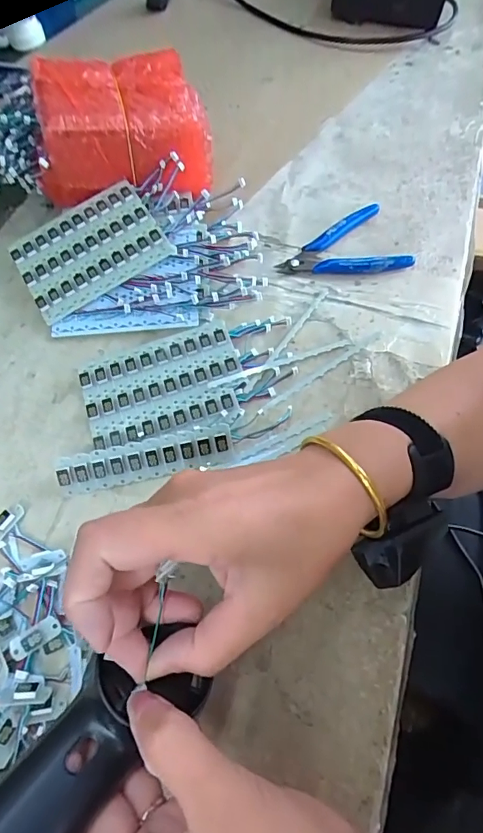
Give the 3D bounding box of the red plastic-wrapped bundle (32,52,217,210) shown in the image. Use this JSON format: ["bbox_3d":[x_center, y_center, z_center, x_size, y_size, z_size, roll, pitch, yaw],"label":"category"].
[{"bbox_3d":[-0.116,-0.277,0.452,0.158,0.079,0.108,-12,63,-4],"label":"red plastic-wrapped bundle"}]

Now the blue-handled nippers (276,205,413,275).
[{"bbox_3d":[0.093,-0.150,0.441,0.116,0.015,0.074,-24,64,-9],"label":"blue-handled nippers"}]

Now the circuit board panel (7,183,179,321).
[{"bbox_3d":[-0.138,-0.152,0.428,0.126,0.007,0.095,-32,73,-4],"label":"circuit board panel"}]

